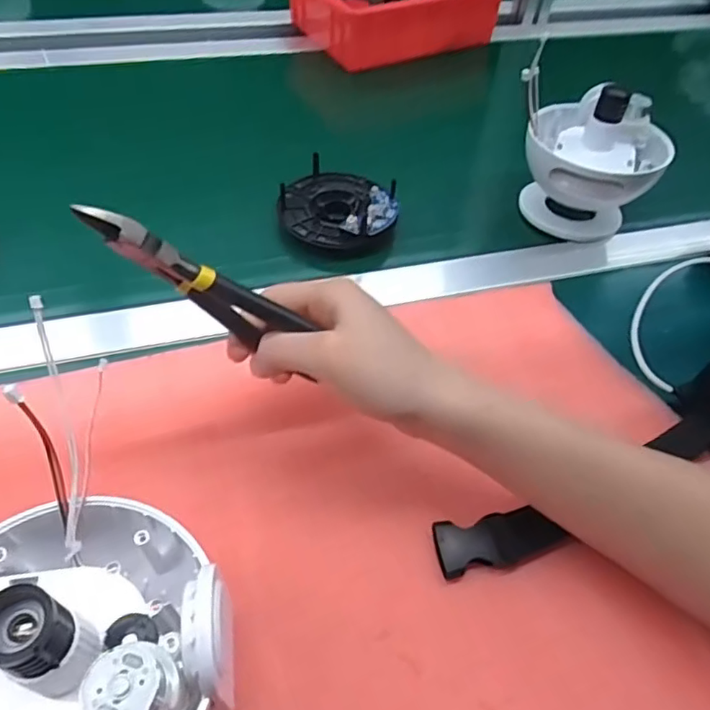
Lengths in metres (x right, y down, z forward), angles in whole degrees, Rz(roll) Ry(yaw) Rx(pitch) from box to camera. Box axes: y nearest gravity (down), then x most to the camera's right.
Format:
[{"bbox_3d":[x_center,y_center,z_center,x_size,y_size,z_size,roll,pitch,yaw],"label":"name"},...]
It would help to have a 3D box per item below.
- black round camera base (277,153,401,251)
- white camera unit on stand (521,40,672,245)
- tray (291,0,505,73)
[{"bbox_3d":[-0.015,-0.136,0.508,0.102,0.024,0.098,-3,51,-7],"label":"black round camera base"},{"bbox_3d":[0.207,-0.176,0.512,0.120,0.121,0.111,33,56,21],"label":"white camera unit on stand"},{"bbox_3d":[0.058,-0.457,0.739,0.247,0.077,0.166,-20,55,-19],"label":"tray"}]

